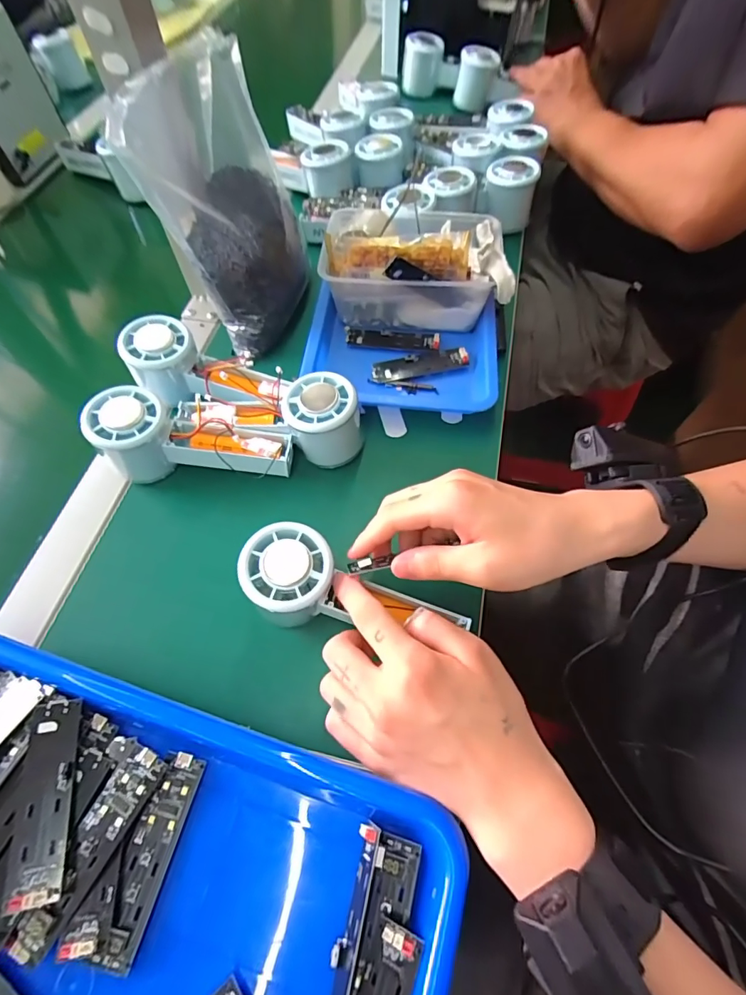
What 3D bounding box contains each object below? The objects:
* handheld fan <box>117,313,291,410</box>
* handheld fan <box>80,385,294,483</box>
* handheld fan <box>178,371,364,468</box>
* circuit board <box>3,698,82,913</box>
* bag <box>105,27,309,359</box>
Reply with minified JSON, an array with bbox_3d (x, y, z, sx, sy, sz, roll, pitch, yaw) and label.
[{"bbox_3d":[-0.143,-0.106,0.393,0.140,0.048,0.058,17,62,-5],"label":"handheld fan"},{"bbox_3d":[-0.143,-0.040,0.363,0.150,0.052,0.054,8,61,-9],"label":"handheld fan"},{"bbox_3d":[-0.081,-0.063,0.369,0.138,0.059,0.063,4,61,3],"label":"handheld fan"},{"bbox_3d":[-0.174,0.157,0.238,0.025,0.007,0.091,-11,61,-5],"label":"circuit board"},{"bbox_3d":[-0.125,-0.251,0.390,0.108,0.184,0.145,-9,61,-4],"label":"bag"}]

